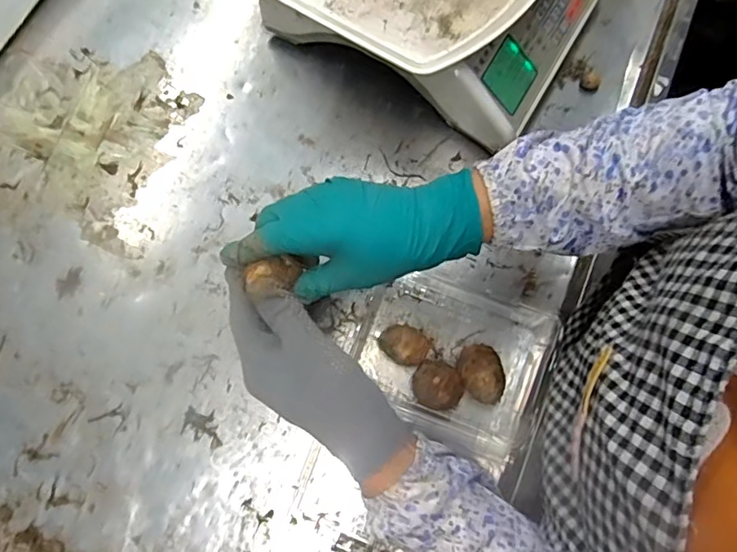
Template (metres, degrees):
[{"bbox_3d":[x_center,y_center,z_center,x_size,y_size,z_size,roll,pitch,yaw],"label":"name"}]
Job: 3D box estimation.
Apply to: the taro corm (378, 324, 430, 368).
[{"bbox_3d":[0.033,0.064,0.504,0.045,0.036,0.036,16,77,3],"label":"taro corm"}]

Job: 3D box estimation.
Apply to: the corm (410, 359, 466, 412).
[{"bbox_3d":[0.061,0.099,0.492,0.044,0.045,0.040,0,77,0],"label":"corm"}]

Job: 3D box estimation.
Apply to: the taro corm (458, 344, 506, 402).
[{"bbox_3d":[0.101,0.089,0.491,0.039,0.045,0.052,-6,77,-2],"label":"taro corm"}]

